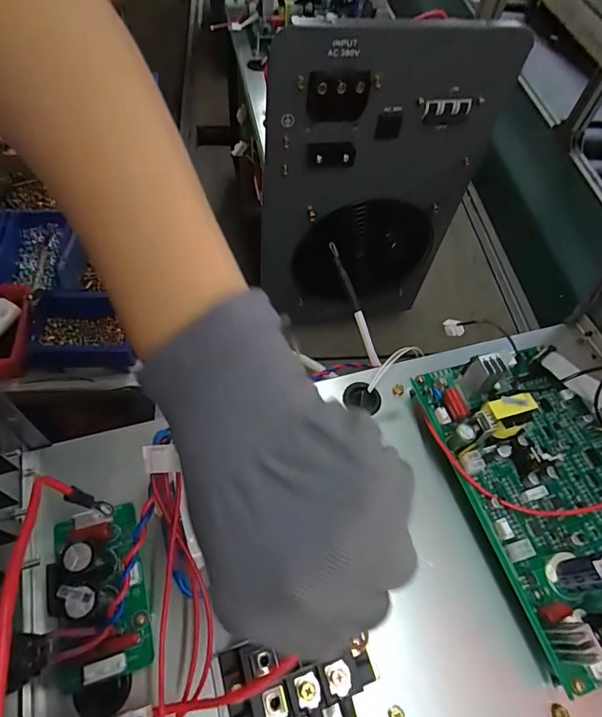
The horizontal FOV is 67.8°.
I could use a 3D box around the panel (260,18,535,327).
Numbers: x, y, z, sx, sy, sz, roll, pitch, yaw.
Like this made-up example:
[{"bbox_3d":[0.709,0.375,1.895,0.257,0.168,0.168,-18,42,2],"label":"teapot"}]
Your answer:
[{"bbox_3d":[0.080,-0.186,0.580,0.254,0.416,0.025,-8,58,-9],"label":"panel"}]

